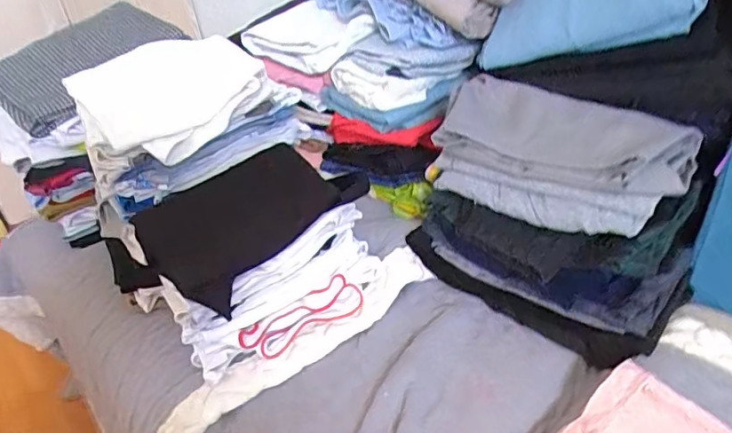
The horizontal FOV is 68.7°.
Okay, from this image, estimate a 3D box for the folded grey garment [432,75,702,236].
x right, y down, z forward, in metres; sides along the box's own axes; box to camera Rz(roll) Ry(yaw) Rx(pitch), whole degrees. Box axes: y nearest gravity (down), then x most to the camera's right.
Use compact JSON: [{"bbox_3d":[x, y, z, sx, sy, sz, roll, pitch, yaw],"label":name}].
[{"bbox_3d":[0.184,-0.062,0.536,0.243,0.079,0.123,21,43,35],"label":"folded grey garment"}]

